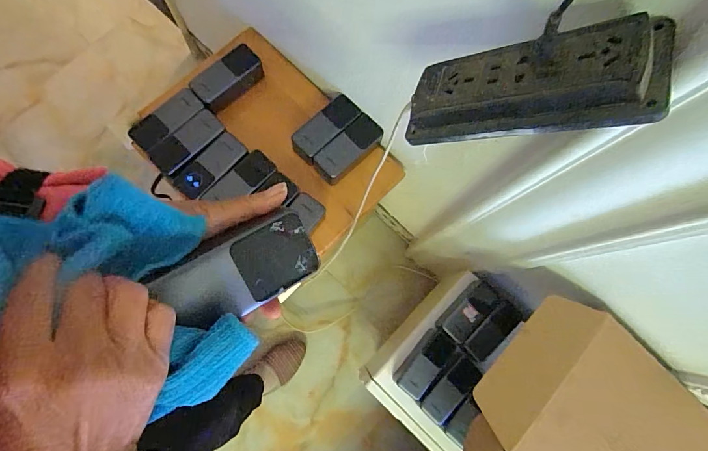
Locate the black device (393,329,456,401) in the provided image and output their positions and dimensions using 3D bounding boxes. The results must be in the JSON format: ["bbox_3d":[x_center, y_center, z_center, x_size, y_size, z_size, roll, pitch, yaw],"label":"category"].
[{"bbox_3d":[0.138,0.269,0.764,0.059,0.040,0.130,40,80,5],"label":"black device"}]

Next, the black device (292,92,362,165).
[{"bbox_3d":[-0.054,-0.177,0.709,0.065,0.034,0.129,42,80,6],"label":"black device"}]

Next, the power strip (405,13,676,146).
[{"bbox_3d":[0.124,-0.105,0.293,0.177,0.025,0.068,3,75,40],"label":"power strip"}]

